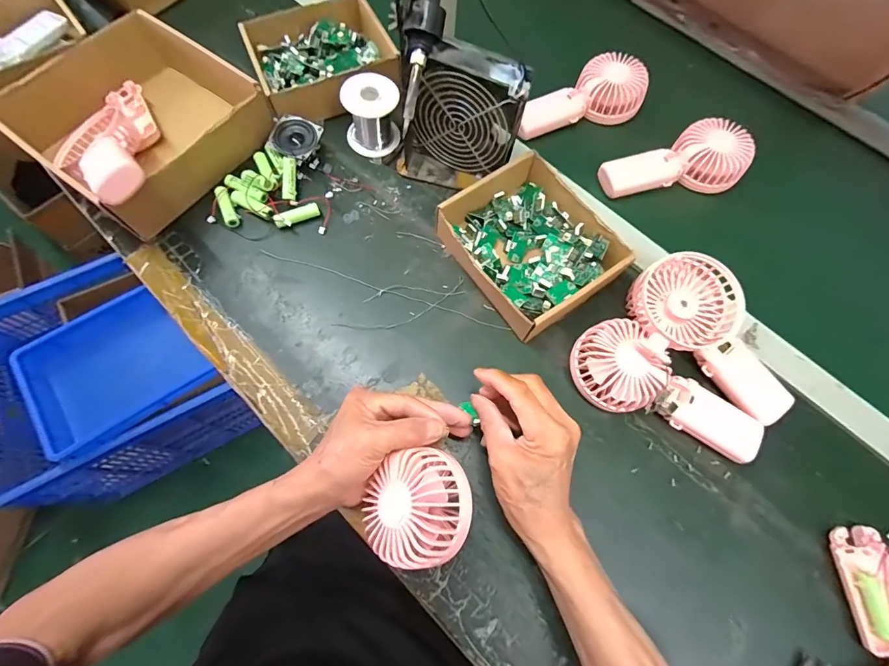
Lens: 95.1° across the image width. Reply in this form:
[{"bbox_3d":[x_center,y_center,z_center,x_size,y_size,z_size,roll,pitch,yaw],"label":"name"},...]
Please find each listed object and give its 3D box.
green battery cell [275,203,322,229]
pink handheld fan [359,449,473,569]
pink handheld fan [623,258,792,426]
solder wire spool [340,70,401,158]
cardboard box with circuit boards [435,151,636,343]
[{"bbox_3d":[-0.168,-0.134,0.465,0.051,0.015,0.017,-26,72,-12],"label":"green battery cell"},{"bbox_3d":[-0.021,0.138,0.317,0.081,0.042,0.081,-7,70,20],"label":"pink handheld fan"},{"bbox_3d":[0.262,0.006,0.389,0.087,0.047,0.183,-43,92,-13],"label":"pink handheld fan"},{"bbox_3d":[-0.087,-0.262,0.488,0.064,0.065,0.063,18,71,4],"label":"solder wire spool"},{"bbox_3d":[0.092,-0.096,0.442,0.140,0.050,0.169,-33,74,-13],"label":"cardboard box with circuit boards"}]

